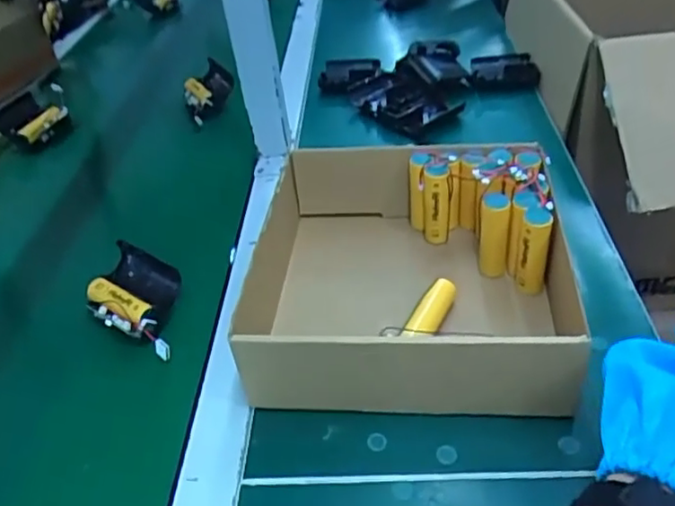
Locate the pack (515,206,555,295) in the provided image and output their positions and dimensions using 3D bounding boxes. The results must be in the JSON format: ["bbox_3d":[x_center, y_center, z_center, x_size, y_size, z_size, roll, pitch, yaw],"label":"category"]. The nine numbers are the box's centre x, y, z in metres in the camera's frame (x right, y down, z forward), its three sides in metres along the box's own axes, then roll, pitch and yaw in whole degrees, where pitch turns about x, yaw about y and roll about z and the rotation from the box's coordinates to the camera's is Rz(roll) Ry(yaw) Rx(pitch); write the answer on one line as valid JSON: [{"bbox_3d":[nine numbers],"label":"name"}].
[{"bbox_3d":[0.156,0.000,0.494,0.022,0.069,0.024,12,43,22],"label":"pack"}]

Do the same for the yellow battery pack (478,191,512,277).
[{"bbox_3d":[0.128,-0.012,0.511,0.022,0.075,0.021,4,40,13],"label":"yellow battery pack"}]

